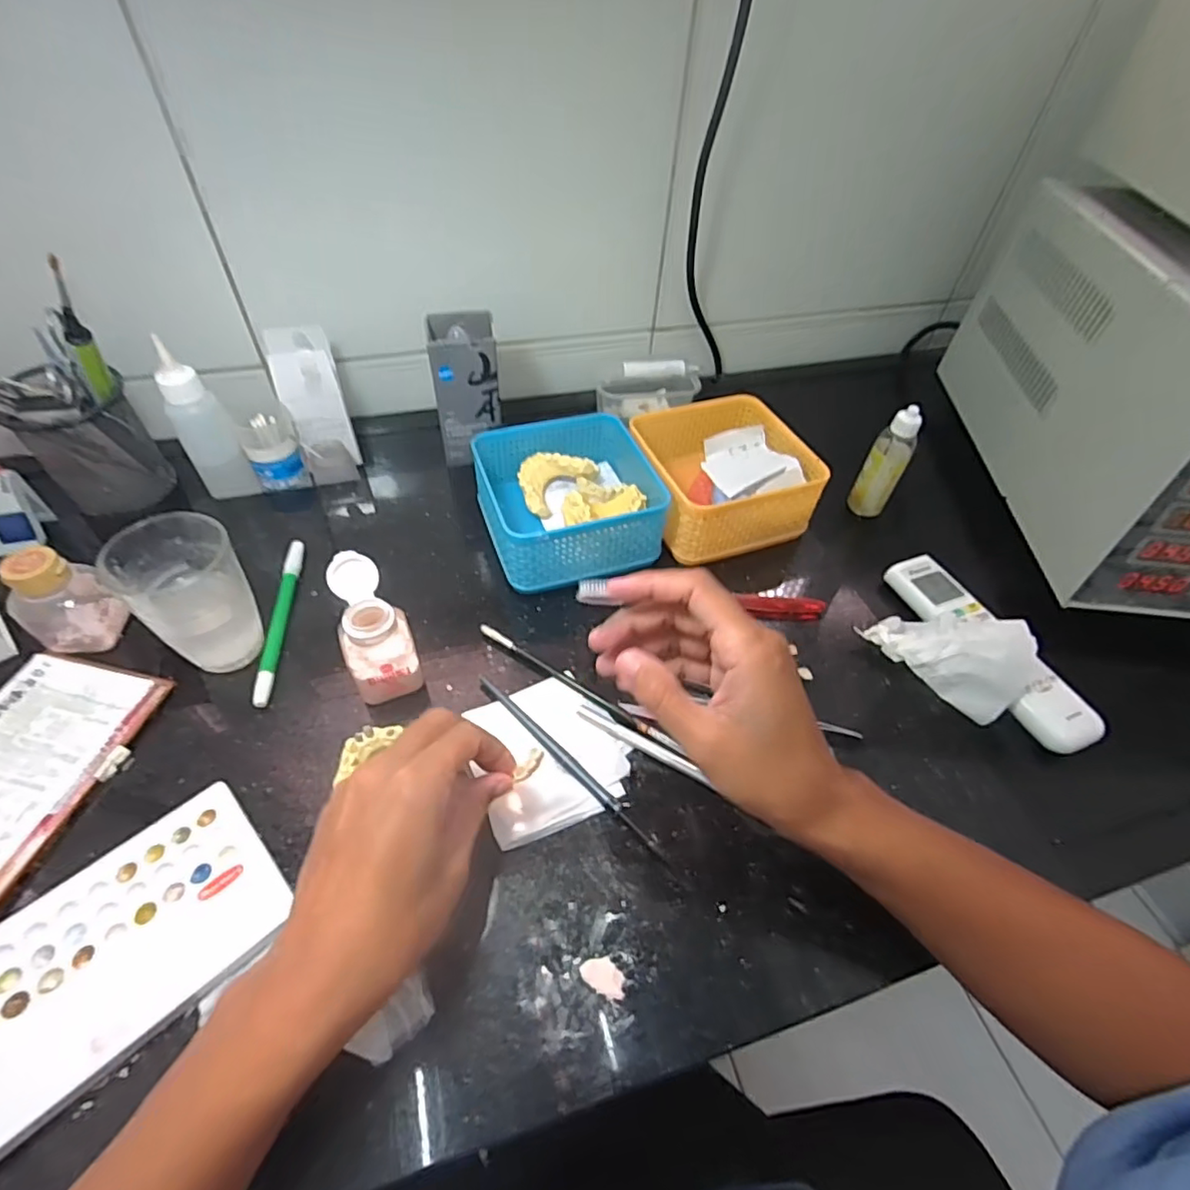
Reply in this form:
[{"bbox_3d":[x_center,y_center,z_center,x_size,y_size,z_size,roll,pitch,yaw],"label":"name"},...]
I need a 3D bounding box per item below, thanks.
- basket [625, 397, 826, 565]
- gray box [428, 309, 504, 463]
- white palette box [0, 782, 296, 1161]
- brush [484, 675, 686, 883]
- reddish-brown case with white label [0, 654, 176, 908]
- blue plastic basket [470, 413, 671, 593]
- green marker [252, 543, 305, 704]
[{"bbox_3d":[0.104,-0.103,0.520,0.131,0.066,0.139,-14,52,-16],"label":"basket"},{"bbox_3d":[-0.116,-0.187,0.543,0.060,0.115,0.062,-6,50,-10],"label":"gray box"},{"bbox_3d":[-0.239,0.177,0.295,0.153,0.013,0.099,-33,59,-28],"label":"white palette box"},{"bbox_3d":[-0.013,0.107,0.368,0.177,0.006,0.007,38,57,25],"label":"brush"},{"bbox_3d":[-0.337,0.103,0.343,0.094,0.010,0.151,14,50,8],"label":"reddish-brown case with white label"},{"bbox_3d":[-0.023,-0.080,0.494,0.134,0.065,0.140,-11,51,-13],"label":"blue plastic basket"},{"bbox_3d":[-0.228,0.016,0.437,0.013,0.014,0.148,-5,50,-8],"label":"green marker"}]

